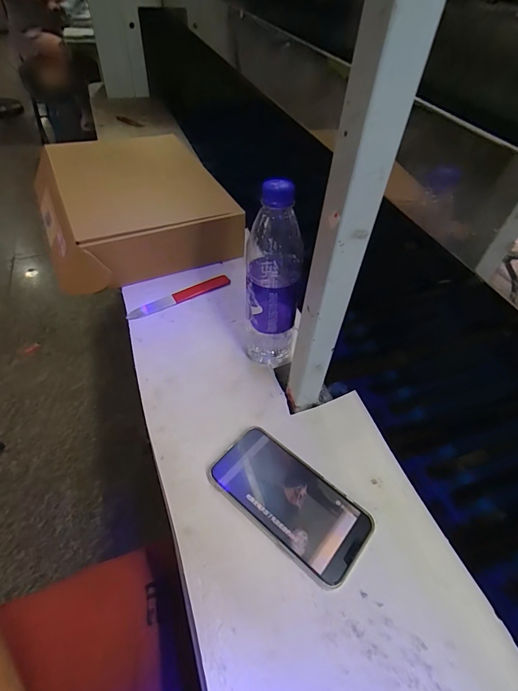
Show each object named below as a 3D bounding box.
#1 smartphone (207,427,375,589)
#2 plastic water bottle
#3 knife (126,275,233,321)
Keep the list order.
[{"bbox_3d":[0.030,0.155,0.379,0.160,0.011,0.081,34,56,24],"label":"smartphone"},{"bbox_3d":[0.016,-0.070,0.432,0.061,0.225,0.068,7,49,4],"label":"plastic water bottle"},{"bbox_3d":[-0.122,-0.076,0.578,0.170,0.004,0.025,-26,55,-23],"label":"knife"}]

